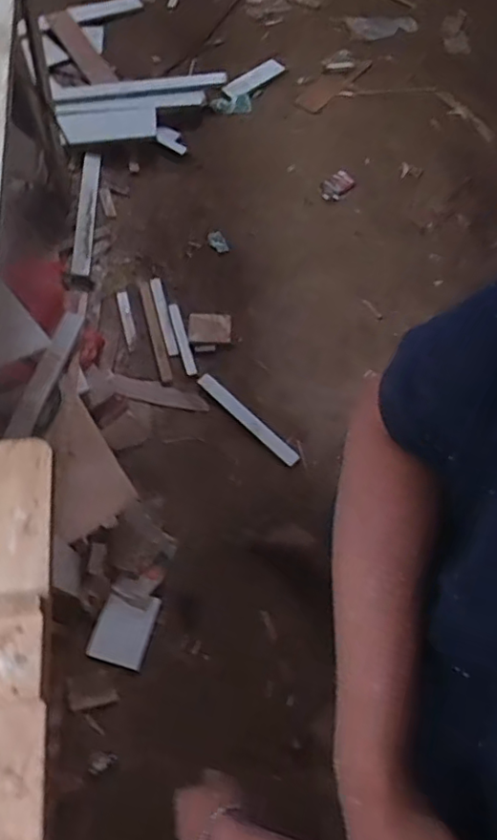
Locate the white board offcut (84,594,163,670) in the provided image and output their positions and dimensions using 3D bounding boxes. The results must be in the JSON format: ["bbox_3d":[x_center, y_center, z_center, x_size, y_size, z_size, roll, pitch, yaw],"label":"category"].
[{"bbox_3d":[-0.290,0.489,1.394,0.126,0.009,0.156,22,66,-9],"label":"white board offcut"}]

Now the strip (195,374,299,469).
[{"bbox_3d":[-0.003,-0.006,1.603,0.352,0.018,0.039,41,72,17],"label":"strip"}]

